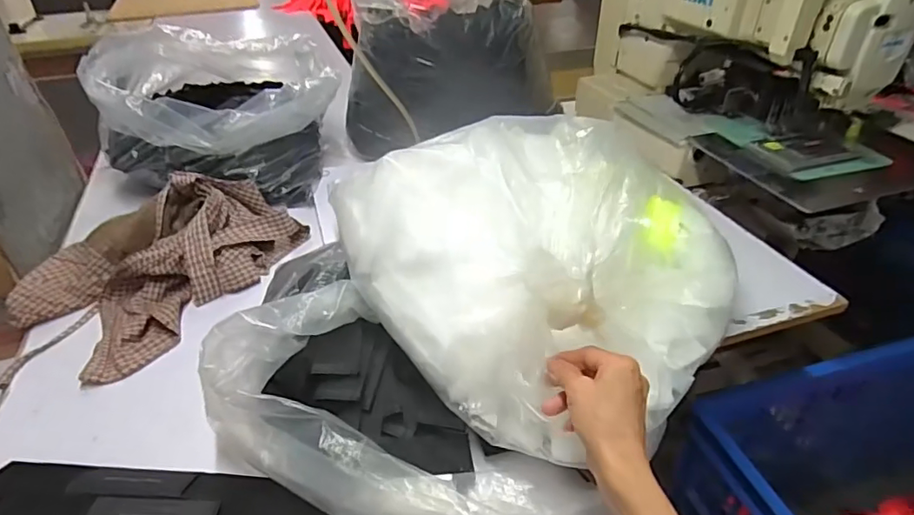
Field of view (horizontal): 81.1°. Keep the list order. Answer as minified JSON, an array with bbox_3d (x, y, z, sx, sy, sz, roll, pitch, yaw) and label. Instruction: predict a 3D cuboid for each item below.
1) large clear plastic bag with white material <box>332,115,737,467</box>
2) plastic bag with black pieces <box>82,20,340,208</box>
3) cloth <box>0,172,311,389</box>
[{"bbox_3d":[0.075,-0.005,0.550,0.359,0.186,0.289,23,43,31],"label":"large clear plastic bag with white material"},{"bbox_3d":[-0.429,-0.276,0.986,0.394,0.210,0.319,-3,36,-2],"label":"plastic bag with black pieces"},{"bbox_3d":[-0.425,0.000,0.744,0.232,0.108,0.373,18,40,25],"label":"cloth"}]

